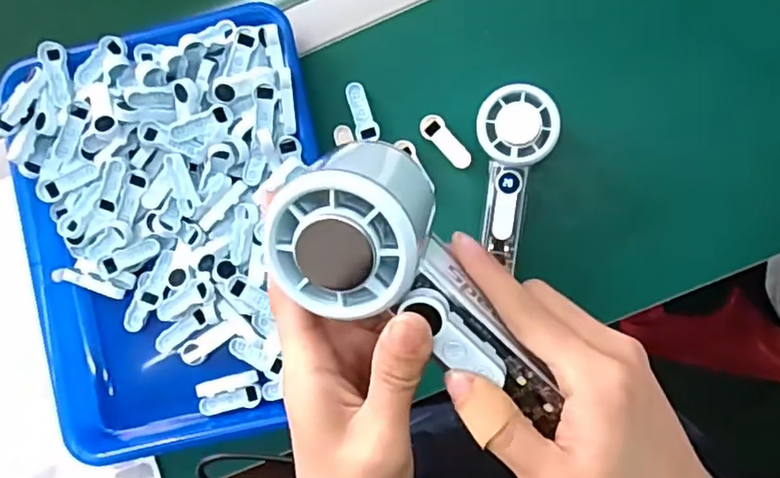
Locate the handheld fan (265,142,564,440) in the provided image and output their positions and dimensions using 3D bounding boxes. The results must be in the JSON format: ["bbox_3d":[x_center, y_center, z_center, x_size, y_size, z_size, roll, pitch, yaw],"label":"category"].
[{"bbox_3d":[0.008,0.021,0.255,0.065,0.048,0.129,-33,108,22],"label":"handheld fan"}]

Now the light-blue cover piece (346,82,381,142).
[{"bbox_3d":[-0.022,-0.103,0.515,0.018,0.006,0.049,-13,86,6],"label":"light-blue cover piece"}]

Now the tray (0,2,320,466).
[{"bbox_3d":[-0.171,-0.002,0.509,0.244,0.043,0.333,-12,86,6],"label":"tray"}]

